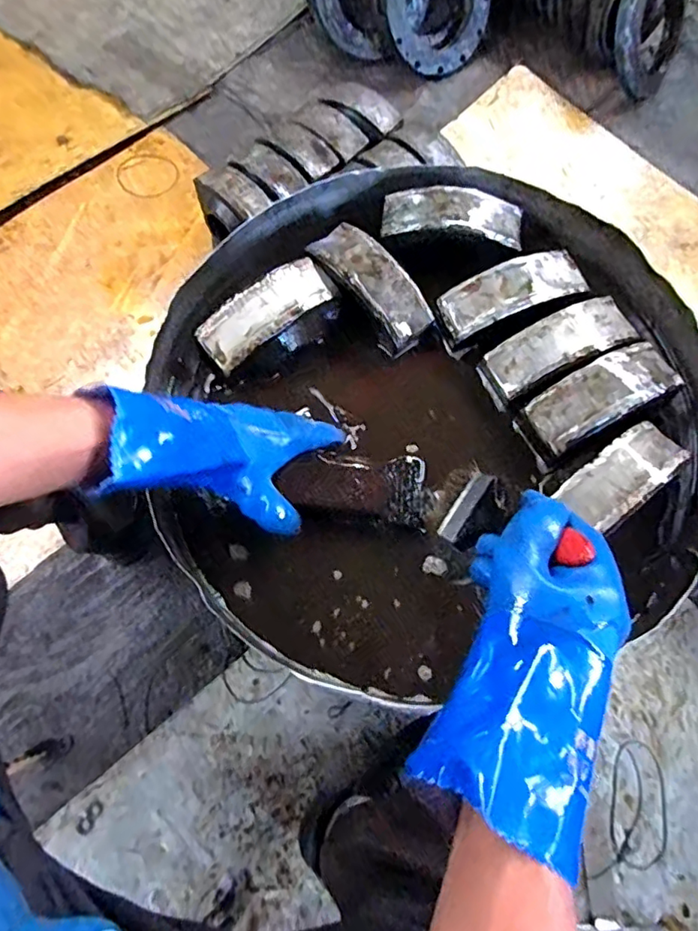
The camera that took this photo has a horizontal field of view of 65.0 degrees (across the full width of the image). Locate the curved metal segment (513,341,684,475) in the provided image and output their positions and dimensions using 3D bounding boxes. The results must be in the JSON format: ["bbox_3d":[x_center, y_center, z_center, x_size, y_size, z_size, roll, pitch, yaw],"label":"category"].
[{"bbox_3d":[0.257,-0.068,0.568,0.159,0.055,0.065,-29,73,-9],"label":"curved metal segment"}]

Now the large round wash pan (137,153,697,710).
[{"bbox_3d":[0.079,-0.081,0.577,0.557,0.096,0.554,-1,72,2],"label":"large round wash pan"}]

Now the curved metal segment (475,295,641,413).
[{"bbox_3d":[0.226,-0.126,0.597,0.162,0.047,0.063,-24,72,-7],"label":"curved metal segment"}]

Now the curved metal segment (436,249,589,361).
[{"bbox_3d":[0.179,-0.188,0.618,0.161,0.051,0.064,-21,72,-6],"label":"curved metal segment"}]

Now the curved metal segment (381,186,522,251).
[{"bbox_3d":[0.120,-0.286,0.628,0.158,0.030,0.071,4,71,2],"label":"curved metal segment"}]

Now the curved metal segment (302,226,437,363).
[{"bbox_3d":[0.027,-0.206,0.622,0.068,0.048,0.158,-35,74,-10],"label":"curved metal segment"}]

